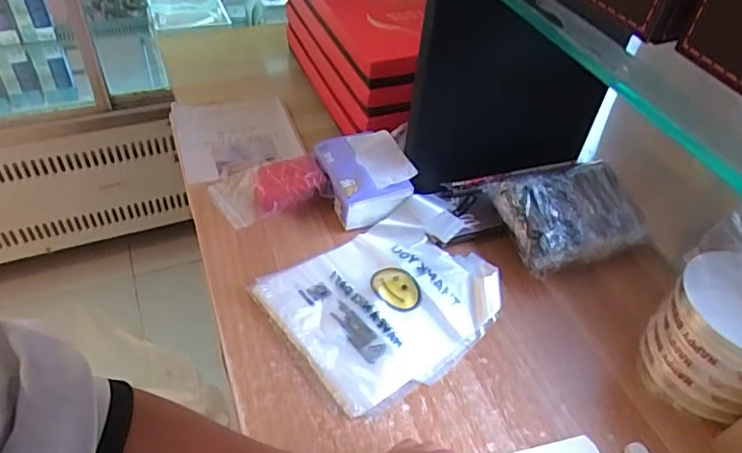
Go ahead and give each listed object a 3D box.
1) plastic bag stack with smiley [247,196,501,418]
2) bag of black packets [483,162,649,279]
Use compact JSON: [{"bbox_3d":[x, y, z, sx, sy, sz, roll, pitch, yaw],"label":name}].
[{"bbox_3d":[0.029,0.082,0.672,0.277,0.023,0.211,-28,54,-27],"label":"plastic bag stack with smiley"},{"bbox_3d":[0.269,-0.024,0.764,0.187,0.067,0.162,-14,48,-18],"label":"bag of black packets"}]

